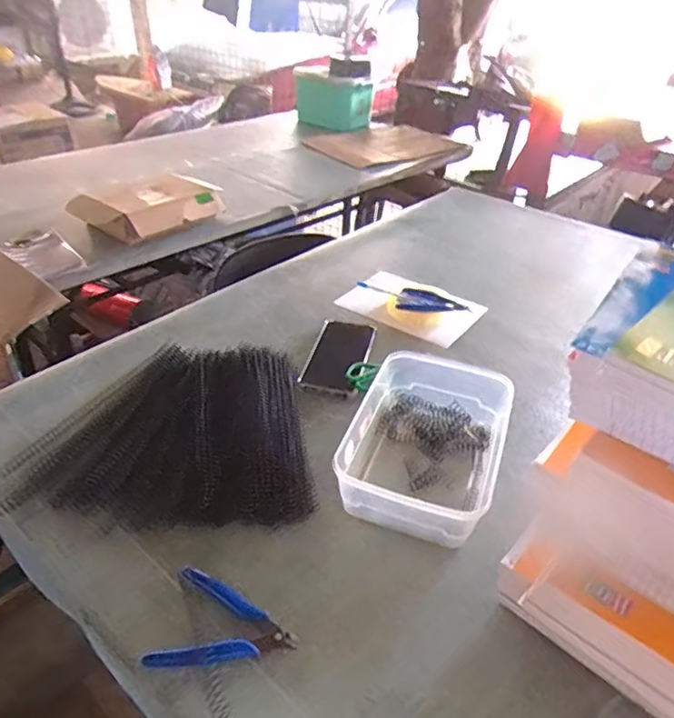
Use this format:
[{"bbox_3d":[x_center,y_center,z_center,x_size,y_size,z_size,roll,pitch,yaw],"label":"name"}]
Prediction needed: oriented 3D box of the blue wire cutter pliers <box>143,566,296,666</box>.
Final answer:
[{"bbox_3d":[-0.093,0.228,0.477,0.117,0.008,0.085,11,35,10],"label":"blue wire cutter pliers"}]

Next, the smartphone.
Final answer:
[{"bbox_3d":[0.003,-0.009,0.809,0.082,0.012,0.164,10,35,10],"label":"smartphone"}]

